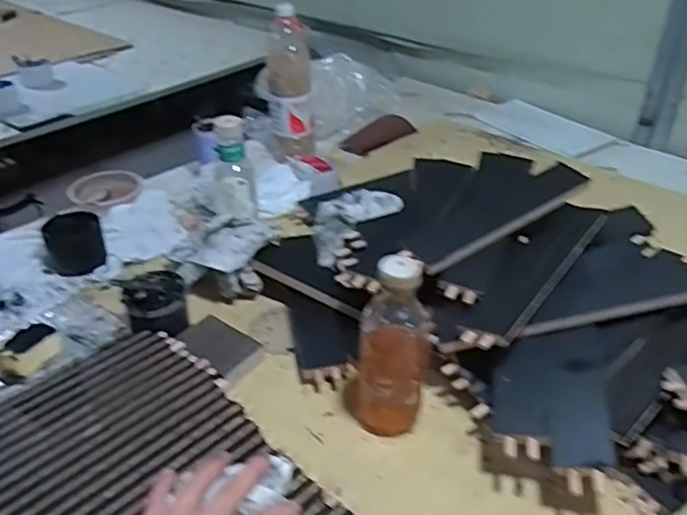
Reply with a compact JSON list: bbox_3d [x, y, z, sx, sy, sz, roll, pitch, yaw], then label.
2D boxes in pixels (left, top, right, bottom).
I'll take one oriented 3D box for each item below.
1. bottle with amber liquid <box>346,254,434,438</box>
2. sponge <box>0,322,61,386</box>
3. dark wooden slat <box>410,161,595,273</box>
[{"bbox_3d":[0.048,0.096,0.637,0.089,0.206,0.072,2,36,4],"label":"bottle with amber liquid"},{"bbox_3d":[-0.342,0.103,0.659,0.040,0.028,0.070,21,41,28],"label":"sponge"},{"bbox_3d":[0.201,-0.056,0.784,0.283,0.013,0.068,-28,38,-26],"label":"dark wooden slat"}]

